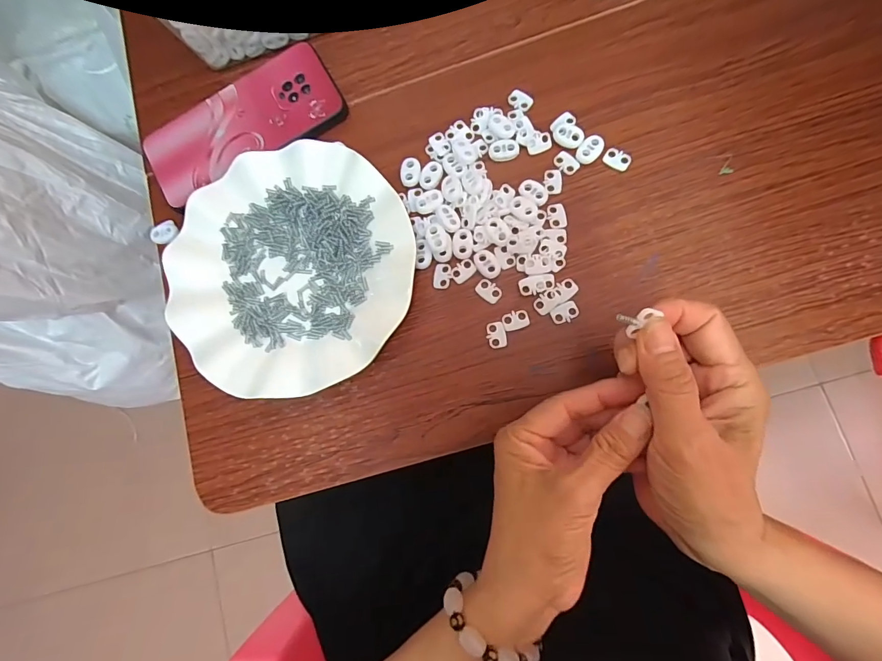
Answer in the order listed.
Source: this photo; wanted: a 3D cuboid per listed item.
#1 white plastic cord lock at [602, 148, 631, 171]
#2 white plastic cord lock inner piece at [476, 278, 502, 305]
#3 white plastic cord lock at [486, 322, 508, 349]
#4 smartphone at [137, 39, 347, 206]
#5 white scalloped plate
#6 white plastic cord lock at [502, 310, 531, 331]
[{"bbox_3d":[0.129,-0.125,0.300,0.019,0.004,0.014,32,87,9],"label":"white plastic cord lock"},{"bbox_3d":[0.035,-0.029,0.298,0.019,0.004,0.014,35,88,9],"label":"white plastic cord lock inner piece"},{"bbox_3d":[0.040,0.003,0.292,0.013,0.004,0.019,-9,82,5],"label":"white plastic cord lock"},{"bbox_3d":[-0.162,-0.168,0.336,0.163,0.008,0.081,-29,80,2],"label":"smartphone"},{"bbox_3d":[-0.111,-0.046,0.306,0.179,0.024,0.184,-1,83,6],"label":"white scalloped plate"},{"bbox_3d":[0.053,-0.008,0.292,0.018,0.004,0.013,-19,81,4],"label":"white plastic cord lock"}]

